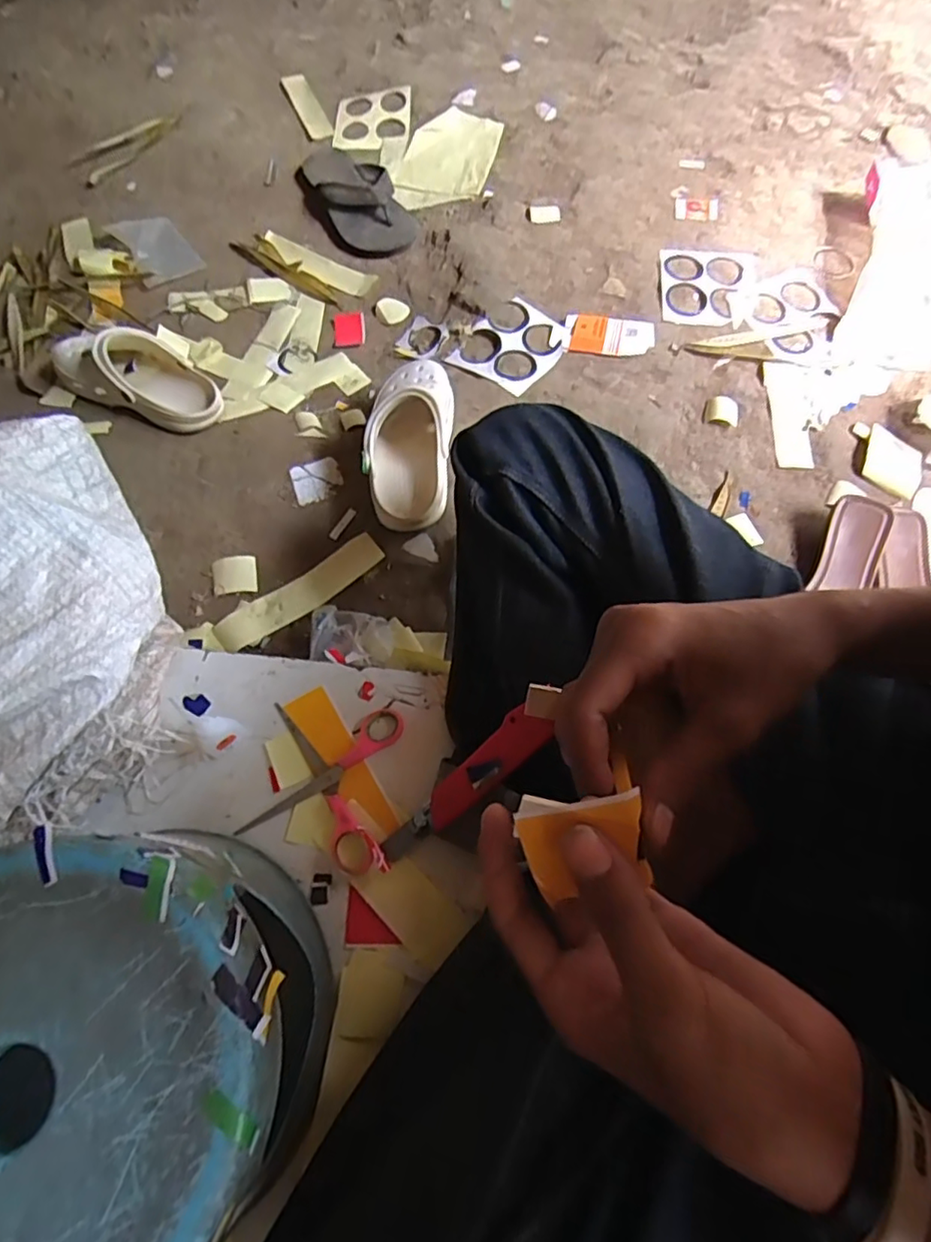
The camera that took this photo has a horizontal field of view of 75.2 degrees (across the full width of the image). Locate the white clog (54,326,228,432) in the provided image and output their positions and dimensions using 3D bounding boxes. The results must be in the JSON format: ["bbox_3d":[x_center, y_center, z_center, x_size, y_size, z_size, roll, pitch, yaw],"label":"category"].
[{"bbox_3d":[-0.429,-0.329,0.792,0.241,0.072,0.100,24,69,7],"label":"white clog"}]

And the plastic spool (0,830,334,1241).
[{"bbox_3d":[-0.207,0.249,0.351,0.222,0.173,0.212,1,68,-3],"label":"plastic spool"}]

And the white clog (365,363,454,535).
[{"bbox_3d":[-0.066,-0.213,0.720,0.098,0.098,0.236,3,68,-2],"label":"white clog"}]

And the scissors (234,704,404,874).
[{"bbox_3d":[-0.116,0.128,0.493,0.106,0.005,0.123,11,68,1],"label":"scissors"}]

